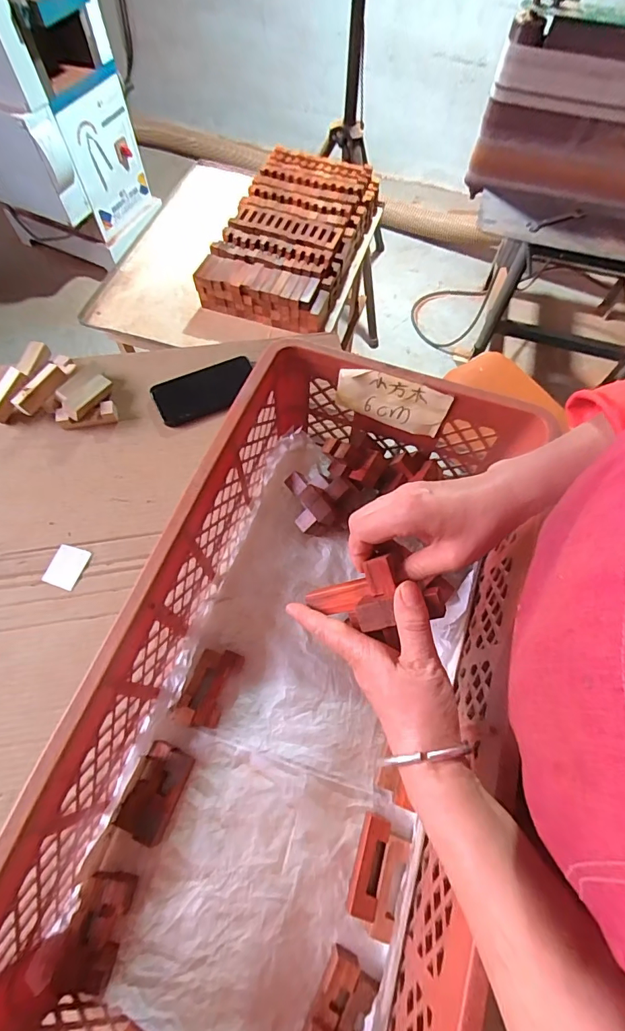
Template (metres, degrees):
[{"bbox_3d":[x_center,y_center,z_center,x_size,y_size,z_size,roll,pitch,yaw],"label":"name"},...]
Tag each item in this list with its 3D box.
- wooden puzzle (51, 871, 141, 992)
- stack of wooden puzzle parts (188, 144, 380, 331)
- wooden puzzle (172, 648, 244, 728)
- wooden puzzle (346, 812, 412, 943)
[{"bbox_3d":[-0.197,0.376,0.409,0.046,0.025,0.083,9,64,3],"label":"wooden puzzle"},{"bbox_3d":[-0.040,-0.719,1.147,0.300,0.086,0.564,18,65,7],"label":"stack of wooden puzzle parts"},{"bbox_3d":[-0.114,0.189,0.497,0.044,0.026,0.085,18,65,7],"label":"wooden puzzle"},{"bbox_3d":[0.061,0.341,0.431,0.044,0.024,0.087,18,65,7],"label":"wooden puzzle"}]

